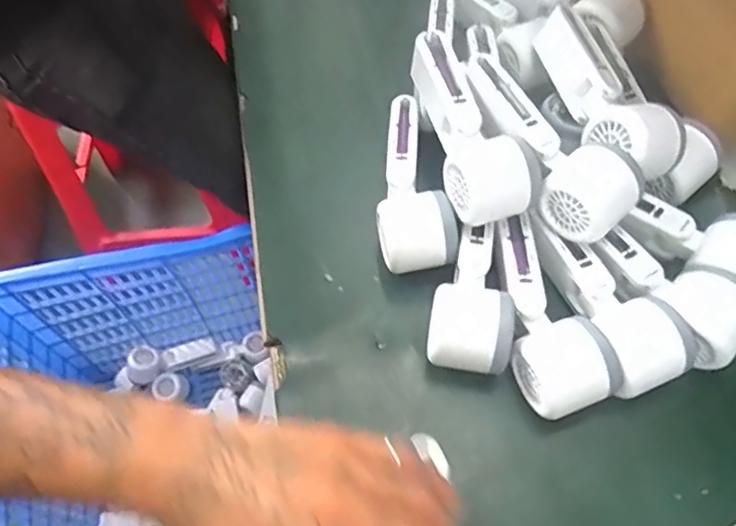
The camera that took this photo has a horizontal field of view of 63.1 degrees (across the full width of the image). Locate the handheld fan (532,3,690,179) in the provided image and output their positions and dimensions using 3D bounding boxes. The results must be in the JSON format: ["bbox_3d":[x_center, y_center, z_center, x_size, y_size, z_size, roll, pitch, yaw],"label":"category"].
[{"bbox_3d":[0.191,-0.136,0.478,0.066,0.054,0.162,-10,60,-4],"label":"handheld fan"}]

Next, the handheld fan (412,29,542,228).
[{"bbox_3d":[0.074,-0.104,0.470,0.061,0.056,0.161,-17,60,-8],"label":"handheld fan"}]

